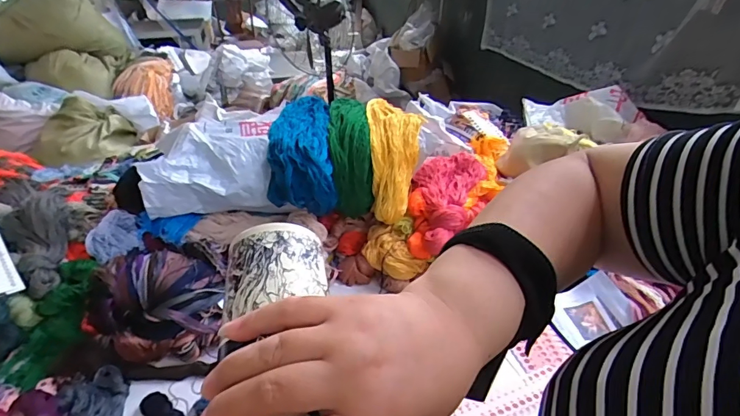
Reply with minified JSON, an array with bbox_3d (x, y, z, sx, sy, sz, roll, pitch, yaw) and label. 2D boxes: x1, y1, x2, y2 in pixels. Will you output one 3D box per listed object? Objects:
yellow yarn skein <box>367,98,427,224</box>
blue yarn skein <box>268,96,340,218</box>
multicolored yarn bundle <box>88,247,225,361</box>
[{"bbox_3d":[0.065,-0.157,1.165,0.144,0.112,0.397,1,68,2],"label":"yellow yarn skein"},{"bbox_3d":[-0.171,-0.170,1.122,0.156,0.120,0.390,-2,49,-3],"label":"blue yarn skein"},{"bbox_3d":[-0.416,0.186,0.892,0.252,0.163,0.147,-8,33,-13],"label":"multicolored yarn bundle"}]

